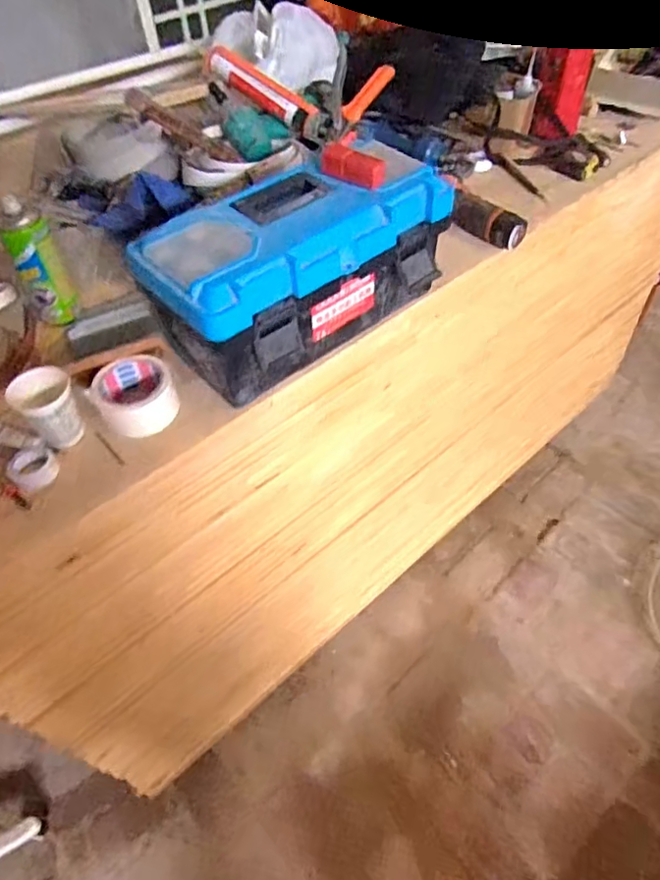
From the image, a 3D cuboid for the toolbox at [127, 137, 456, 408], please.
[{"bbox_3d":[-0.034,-0.234,0.793,0.394,0.177,0.195,-36,57,-23],"label":"toolbox"}]

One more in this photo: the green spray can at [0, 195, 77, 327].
[{"bbox_3d":[-0.421,-0.253,0.842,0.068,0.171,0.053,-21,52,-12],"label":"green spray can"}]

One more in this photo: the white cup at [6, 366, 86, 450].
[{"bbox_3d":[-0.344,-0.040,0.716,0.066,0.067,0.076,-31,55,-20],"label":"white cup"}]

